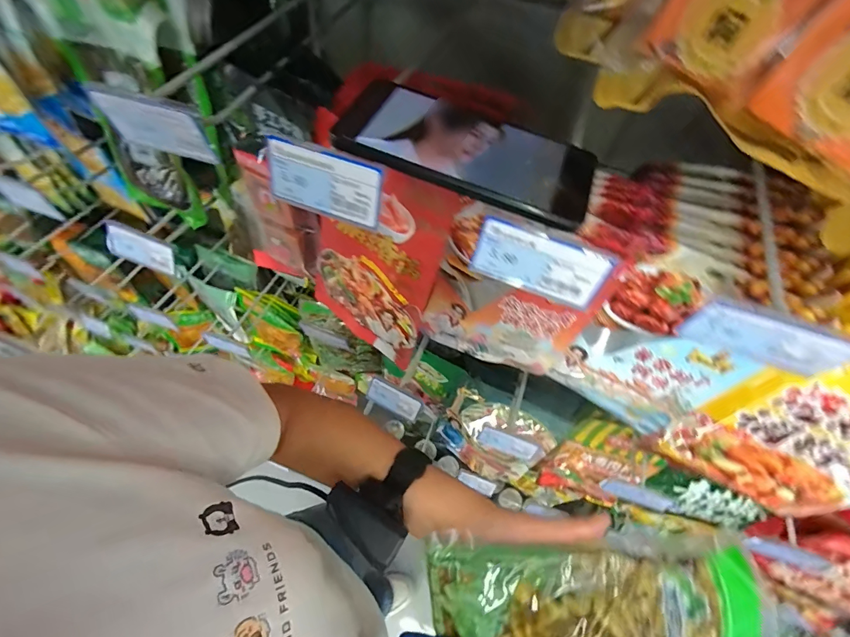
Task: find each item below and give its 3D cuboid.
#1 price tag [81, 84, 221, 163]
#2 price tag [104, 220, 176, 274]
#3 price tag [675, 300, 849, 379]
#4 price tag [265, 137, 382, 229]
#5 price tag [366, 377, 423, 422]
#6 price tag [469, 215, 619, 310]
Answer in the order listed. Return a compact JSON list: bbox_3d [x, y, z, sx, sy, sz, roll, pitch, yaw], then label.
[{"bbox_3d":[-0.194,-0.139,0.281,0.083,0.042,0.011,14,60,4],"label":"price tag"},{"bbox_3d":[-0.341,-0.084,0.467,0.087,0.049,0.011,18,42,5],"label":"price tag"},{"bbox_3d":[0.198,0.013,0.227,0.081,0.042,0.006,22,61,8],"label":"price tag"},{"bbox_3d":[-0.066,-0.086,0.252,0.080,0.041,0.006,19,39,10],"label":"price tag"},{"bbox_3d":[-0.043,0.117,0.559,0.080,0.043,0.007,28,32,1],"label":"price tag"},{"bbox_3d":[0.070,-0.032,0.243,0.078,0.041,0.004,21,46,7],"label":"price tag"}]

